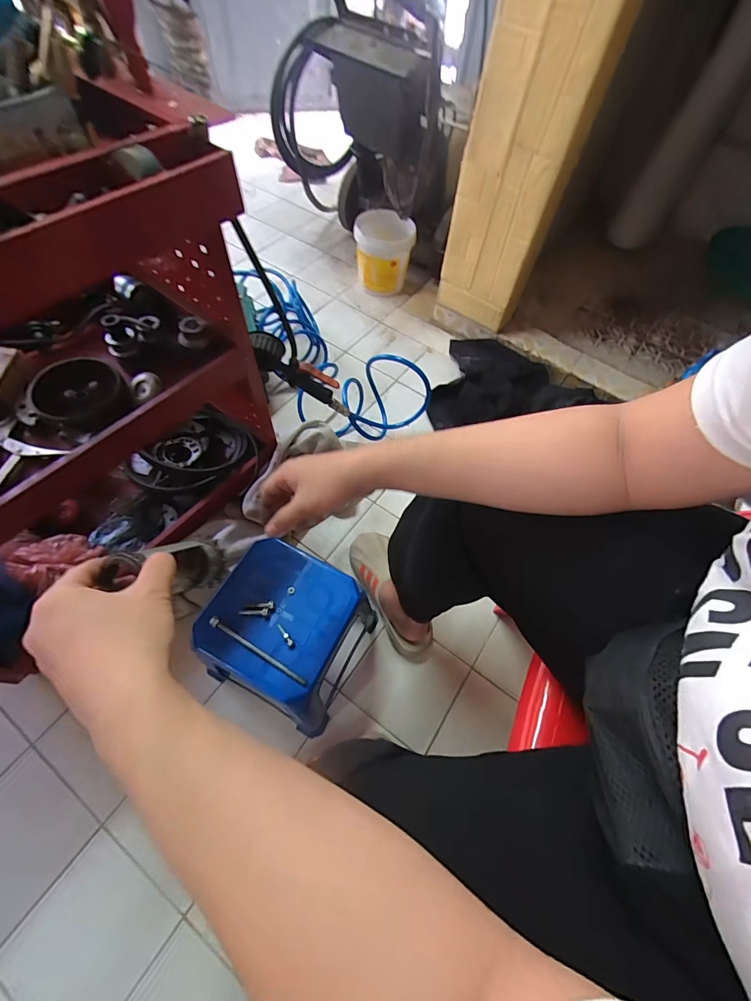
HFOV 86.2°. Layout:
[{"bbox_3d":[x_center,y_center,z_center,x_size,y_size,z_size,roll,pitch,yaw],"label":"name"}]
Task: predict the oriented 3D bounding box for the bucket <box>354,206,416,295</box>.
[{"bbox_3d":[0.026,-0.893,1.436,0.196,0.211,0.210,2,60,-3],"label":"bucket"}]

